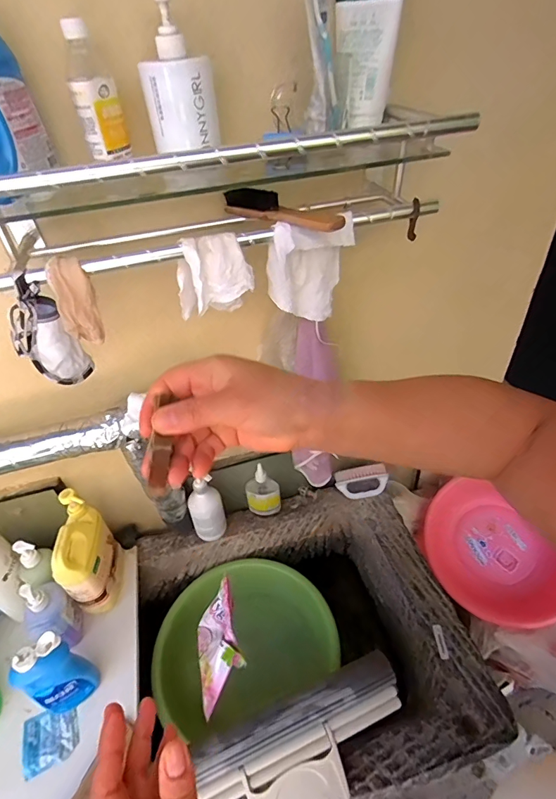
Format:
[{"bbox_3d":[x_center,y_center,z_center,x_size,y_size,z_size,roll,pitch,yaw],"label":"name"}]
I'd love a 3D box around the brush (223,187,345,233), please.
[{"bbox_3d":[0.003,-0.246,0.514,0.034,0.026,0.197,-35,49,-30],"label":"brush"}]

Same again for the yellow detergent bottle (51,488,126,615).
[{"bbox_3d":[-0.376,0.309,0.795,0.063,0.228,0.145,-11,41,-6],"label":"yellow detergent bottle"}]

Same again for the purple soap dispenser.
[{"bbox_3d":[-0.421,0.401,0.745,0.063,0.170,0.078,20,47,27],"label":"purple soap dispenser"}]

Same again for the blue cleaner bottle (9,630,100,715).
[{"bbox_3d":[-0.367,0.460,0.663,0.081,0.185,0.048,-22,43,-18],"label":"blue cleaner bottle"}]

